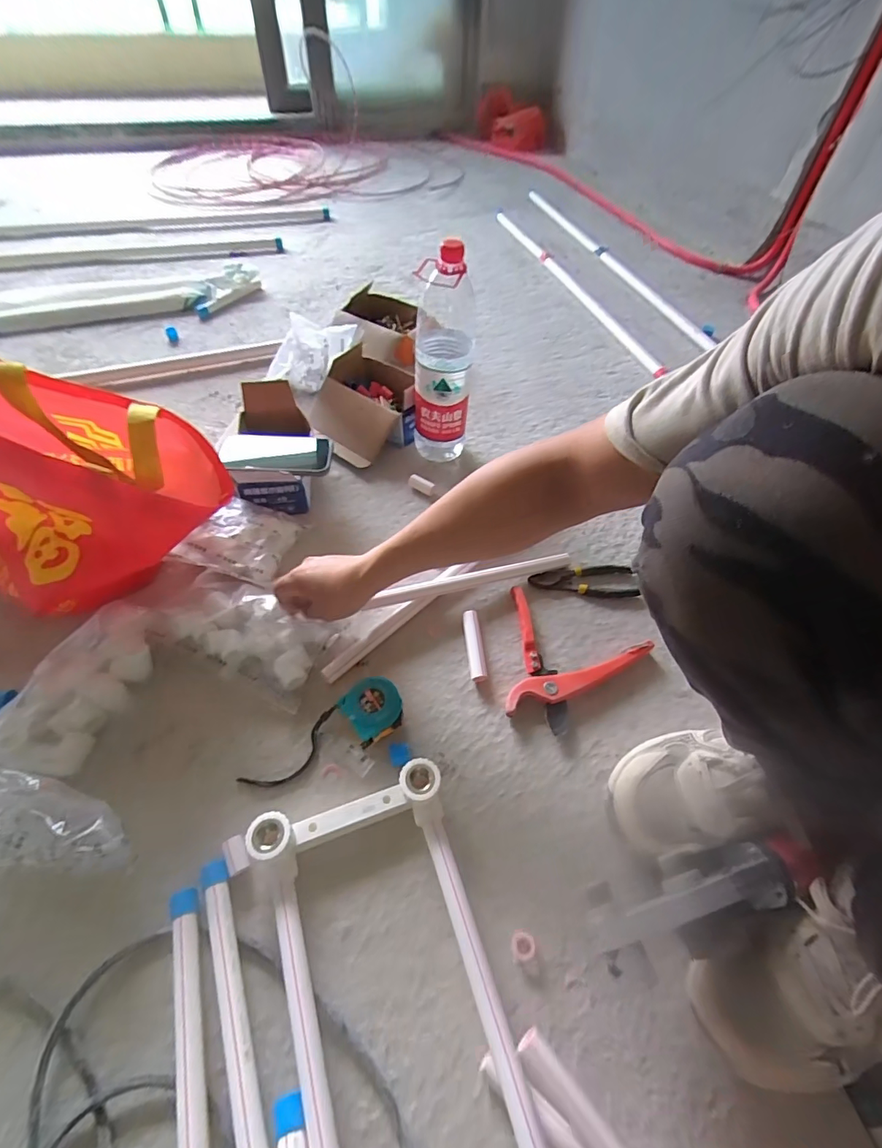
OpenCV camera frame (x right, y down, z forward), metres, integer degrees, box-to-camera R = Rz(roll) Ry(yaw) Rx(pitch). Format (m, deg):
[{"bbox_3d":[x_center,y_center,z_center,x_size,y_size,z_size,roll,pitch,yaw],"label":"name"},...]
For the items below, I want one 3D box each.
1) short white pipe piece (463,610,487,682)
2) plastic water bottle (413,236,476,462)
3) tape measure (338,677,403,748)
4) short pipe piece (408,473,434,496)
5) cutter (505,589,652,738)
[{"bbox_3d":[0.042,0.092,0.624,0.022,0.020,0.092,-4,54,-6],"label":"short white pipe piece"},{"bbox_3d":[0.003,-0.315,0.742,0.086,0.309,0.086,3,54,-1],"label":"plastic water bottle"},{"bbox_3d":[-0.077,0.154,0.553,0.061,0.038,0.061,-27,59,-21],"label":"tape measure"},{"bbox_3d":[-0.033,-0.146,0.789,0.044,0.019,0.019,23,56,14],"label":"short pipe piece"},{"bbox_3d":[0.145,0.114,0.607,0.180,0.021,0.164,26,57,16],"label":"cutter"}]

